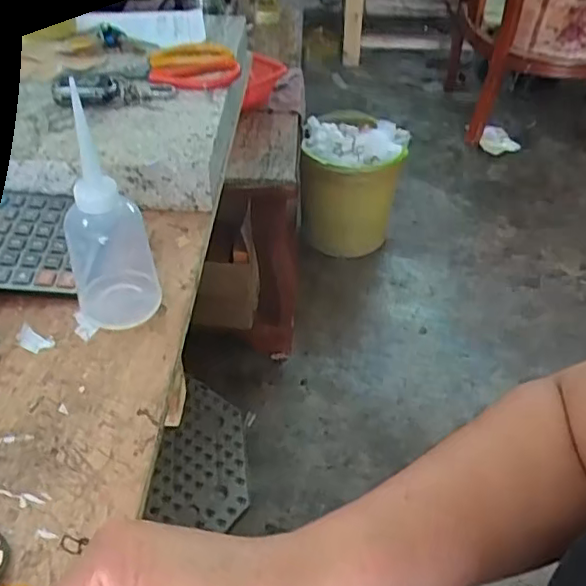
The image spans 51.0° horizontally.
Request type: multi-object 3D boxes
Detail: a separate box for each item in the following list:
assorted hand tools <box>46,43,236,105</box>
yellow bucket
[{"bbox_3d":[-0.164,-0.248,0.693,0.205,0.022,0.089,-19,46,-20],"label":"assorted hand tools"},{"bbox_3d":[0.156,-0.290,1.629,0.247,0.294,0.248,1,43,-1],"label":"yellow bucket"}]

